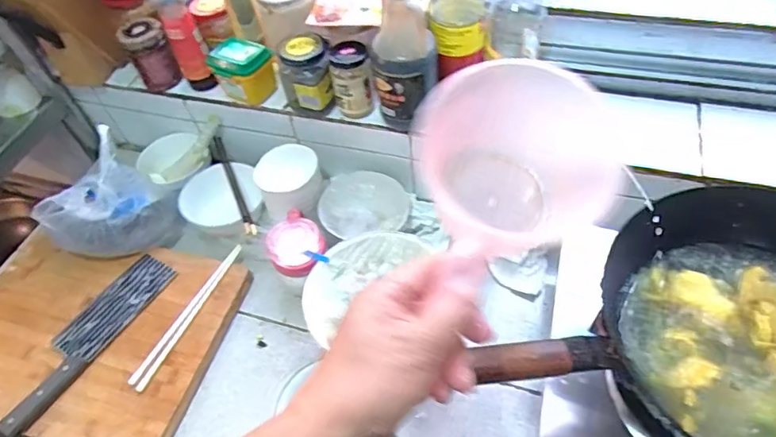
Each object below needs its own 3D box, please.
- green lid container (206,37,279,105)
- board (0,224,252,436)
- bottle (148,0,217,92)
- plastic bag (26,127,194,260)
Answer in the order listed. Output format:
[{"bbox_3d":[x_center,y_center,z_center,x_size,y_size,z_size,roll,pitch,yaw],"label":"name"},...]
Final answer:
[{"bbox_3d":[-0.224,-0.226,0.798,0.074,0.073,0.089,-37,57,-21],"label":"green lid container"},{"bbox_3d":[-0.441,0.156,0.743,0.406,0.040,0.296,10,54,14],"label":"board"},{"bbox_3d":[-0.312,-0.280,0.773,0.052,0.214,0.045,-24,54,-13],"label":"bottle"},{"bbox_3d":[-0.428,-0.019,0.782,0.108,0.170,0.167,35,63,28],"label":"plastic bag"}]

